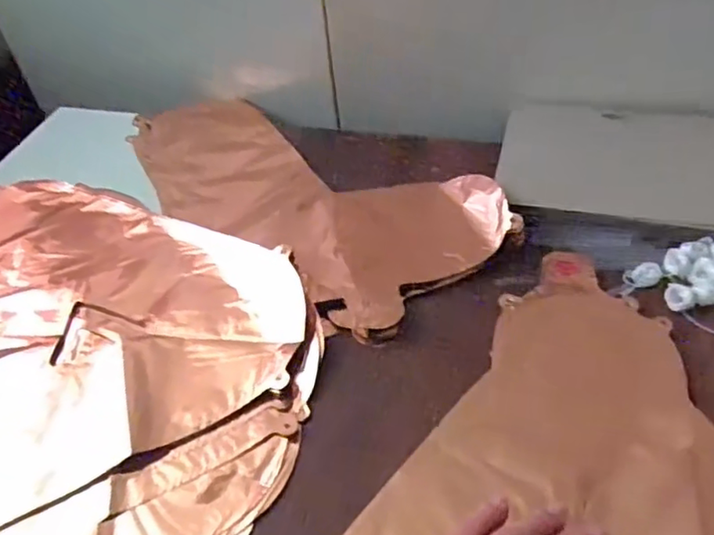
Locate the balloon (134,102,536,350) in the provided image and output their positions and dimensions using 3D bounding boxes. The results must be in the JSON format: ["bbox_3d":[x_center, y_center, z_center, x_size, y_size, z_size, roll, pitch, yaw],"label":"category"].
[{"bbox_3d":[-0.073,-0.085,0.577,0.421,0.024,0.178,31,56,31],"label":"balloon"}]

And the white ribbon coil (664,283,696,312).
[{"bbox_3d":[0.240,0.023,0.451,0.021,0.010,0.018,18,51,22],"label":"white ribbon coil"}]

